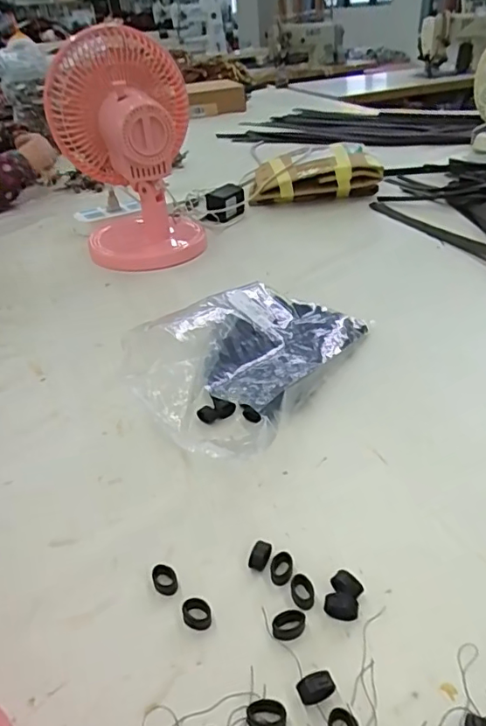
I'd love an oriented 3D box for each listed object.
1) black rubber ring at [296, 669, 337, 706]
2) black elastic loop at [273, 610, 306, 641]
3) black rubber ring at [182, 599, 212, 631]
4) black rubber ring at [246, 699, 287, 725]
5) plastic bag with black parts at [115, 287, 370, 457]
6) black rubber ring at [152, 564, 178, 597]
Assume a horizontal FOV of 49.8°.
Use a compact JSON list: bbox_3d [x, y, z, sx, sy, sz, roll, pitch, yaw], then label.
[{"bbox_3d":[0.041,0.181,0.292,0.021,0.015,0.011,-14,35,-14],"label":"black rubber ring"},{"bbox_3d":[0.029,0.163,0.326,0.021,0.009,0.014,-11,34,-9],"label":"black elastic loop"},{"bbox_3d":[-0.029,0.161,0.335,0.018,0.008,0.018,-3,33,2],"label":"black rubber ring"},{"bbox_3d":[0.013,0.192,0.284,0.021,0.007,0.015,2,34,10],"label":"black rubber ring"},{"bbox_3d":[0.003,-0.023,0.525,0.168,0.091,0.265,14,38,26],"label":"plastic bag with black parts"},{"bbox_3d":[-0.053,0.148,0.357,0.016,0.006,0.020,-14,34,-13],"label":"black rubber ring"}]

